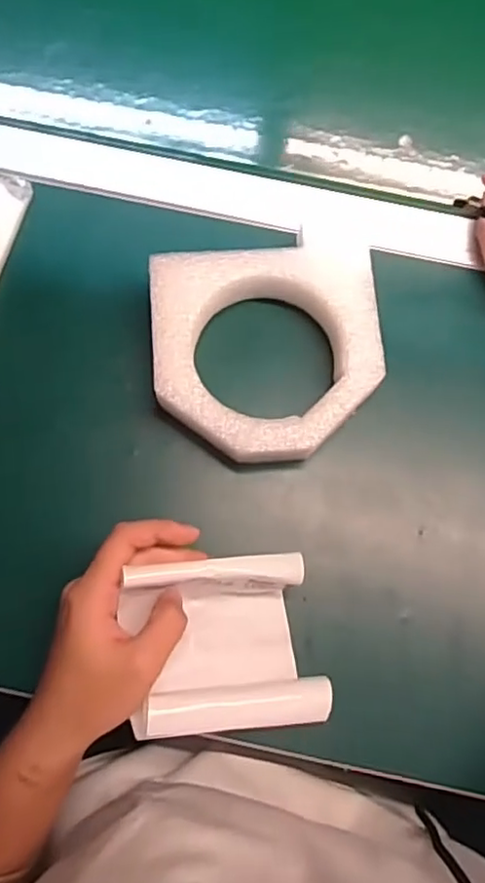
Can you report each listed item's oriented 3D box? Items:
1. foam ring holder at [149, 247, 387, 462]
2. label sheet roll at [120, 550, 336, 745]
[{"bbox_3d":[0.015,-0.058,0.413,0.149,0.042,0.150,-4,75,-2],"label":"foam ring holder"},{"bbox_3d":[-0.009,0.115,0.353,0.112,0.045,0.095,-3,81,-22],"label":"label sheet roll"}]

